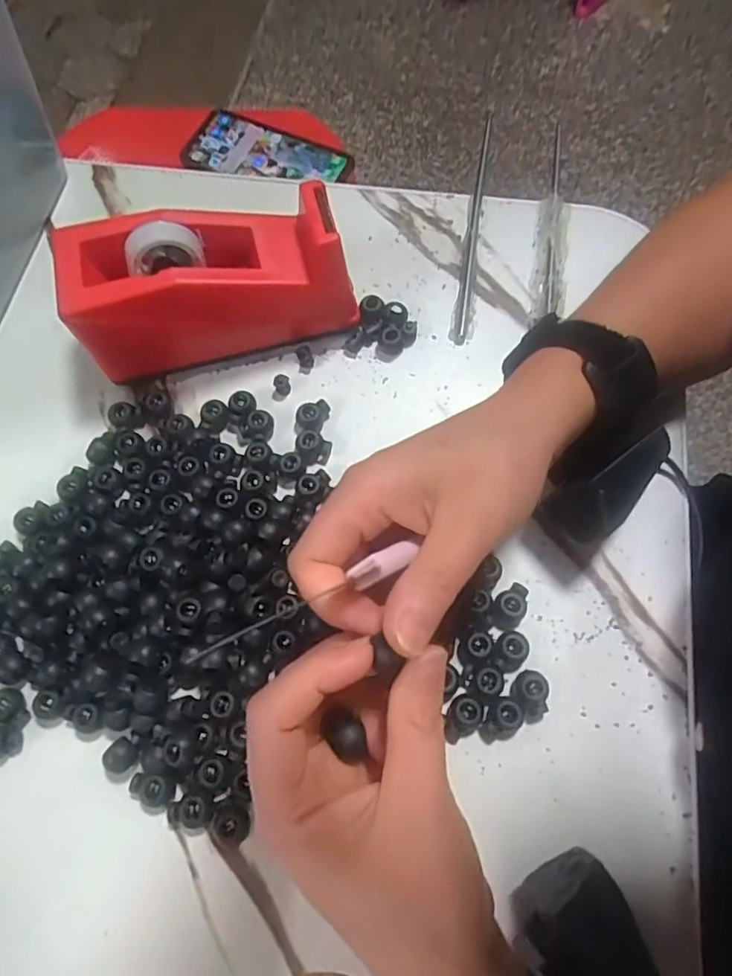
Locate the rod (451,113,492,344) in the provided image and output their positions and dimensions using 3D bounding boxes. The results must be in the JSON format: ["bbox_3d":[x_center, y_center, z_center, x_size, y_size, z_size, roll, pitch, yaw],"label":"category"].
[{"bbox_3d":[0.070,-0.170,0.370,0.007,0.011,0.173,9,70,4],"label":"rod"}]

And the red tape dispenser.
[{"bbox_3d":[-0.085,-0.113,0.317,0.141,0.072,0.063,-19,71,-6],"label":"red tape dispenser"}]

